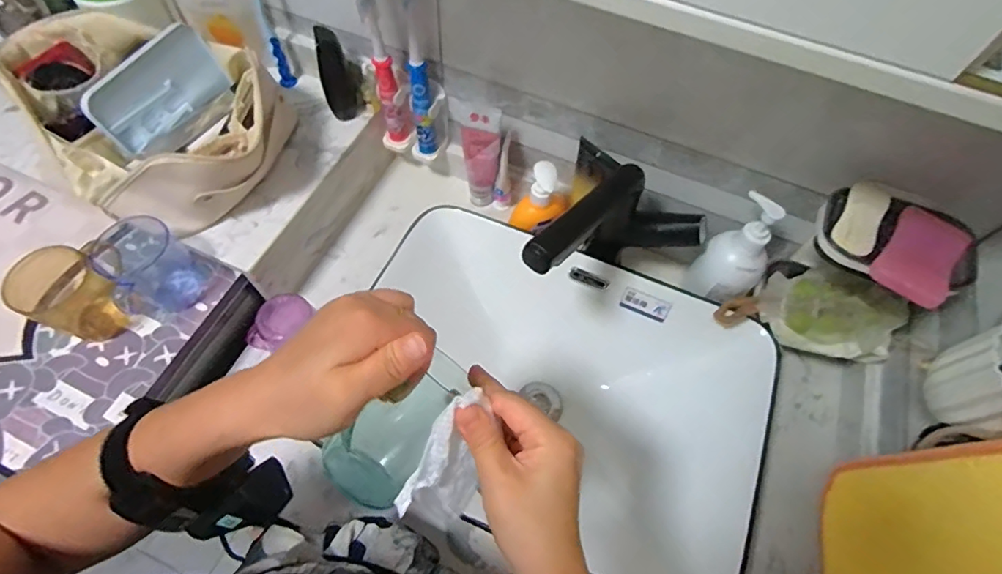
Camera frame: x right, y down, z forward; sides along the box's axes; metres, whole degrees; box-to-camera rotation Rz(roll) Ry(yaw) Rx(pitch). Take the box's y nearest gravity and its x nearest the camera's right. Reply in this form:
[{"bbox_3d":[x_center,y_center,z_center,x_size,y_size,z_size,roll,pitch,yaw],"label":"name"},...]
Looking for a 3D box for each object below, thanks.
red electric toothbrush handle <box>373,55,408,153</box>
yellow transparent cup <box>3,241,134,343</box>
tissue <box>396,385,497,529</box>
[{"bbox_3d":[-0.142,-0.235,0.653,0.033,0.140,0.031,-8,62,-8],"label":"red electric toothbrush handle"},{"bbox_3d":[-0.432,-0.001,0.521,0.084,0.088,0.092,1,62,-3],"label":"yellow transparent cup"},{"bbox_3d":[-0.029,0.107,0.304,0.033,0.081,0.070,28,64,11],"label":"tissue"}]

